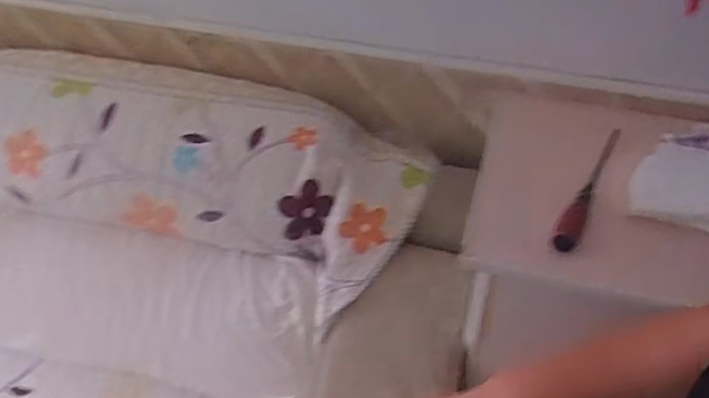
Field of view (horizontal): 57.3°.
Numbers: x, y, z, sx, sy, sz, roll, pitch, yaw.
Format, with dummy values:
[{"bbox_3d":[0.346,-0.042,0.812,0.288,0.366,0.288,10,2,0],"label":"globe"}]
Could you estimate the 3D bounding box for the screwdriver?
[{"bbox_3d":[0.297,-0.018,0.832,0.032,0.024,0.243,20,47,20],"label":"screwdriver"}]

